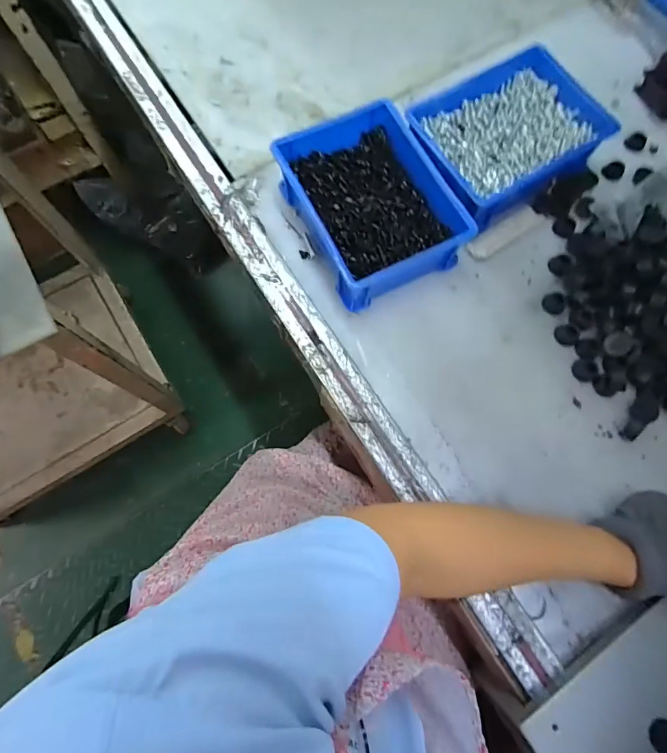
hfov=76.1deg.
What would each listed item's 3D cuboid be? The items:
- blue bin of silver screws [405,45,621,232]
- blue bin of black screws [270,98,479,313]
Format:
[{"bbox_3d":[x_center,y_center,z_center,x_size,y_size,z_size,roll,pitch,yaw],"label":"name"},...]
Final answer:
[{"bbox_3d":[0.193,-0.274,0.487,0.209,0.054,0.158,-35,78,-9],"label":"blue bin of silver screws"},{"bbox_3d":[0.036,-0.188,0.469,0.148,0.065,0.203,-27,77,-7],"label":"blue bin of black screws"}]

